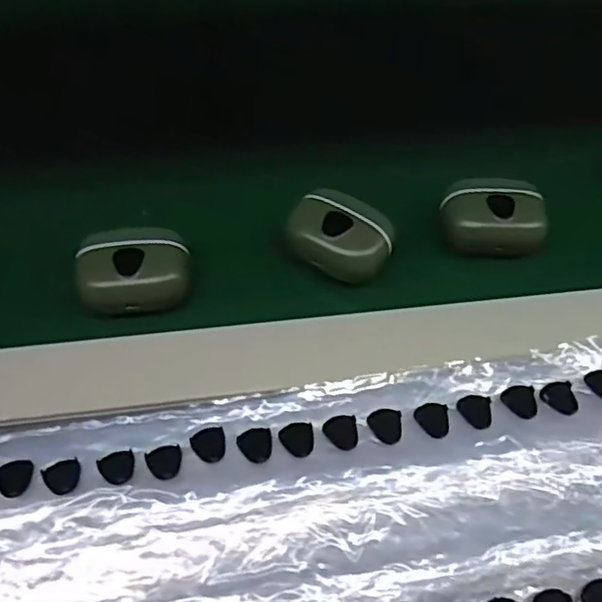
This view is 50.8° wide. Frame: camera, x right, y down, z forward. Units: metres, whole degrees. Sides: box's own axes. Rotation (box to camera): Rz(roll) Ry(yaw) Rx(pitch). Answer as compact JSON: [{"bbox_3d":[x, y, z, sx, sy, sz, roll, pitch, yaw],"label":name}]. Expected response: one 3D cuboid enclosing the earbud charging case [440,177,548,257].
[{"bbox_3d":[0.111,-0.048,0.366,0.058,0.028,0.033,9,59,3],"label":"earbud charging case"}]

